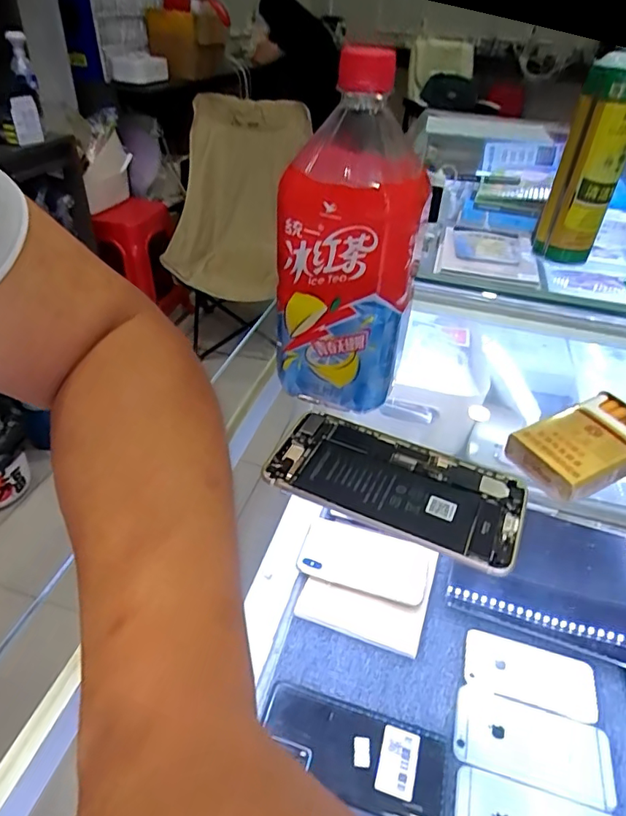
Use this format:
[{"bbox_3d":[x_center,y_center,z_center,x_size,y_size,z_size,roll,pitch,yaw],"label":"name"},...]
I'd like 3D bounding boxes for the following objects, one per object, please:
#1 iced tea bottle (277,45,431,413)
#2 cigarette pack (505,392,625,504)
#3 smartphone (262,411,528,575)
[{"bbox_3d":[0.021,-0.104,0.350,0.088,0.196,0.098,1,38,-4],"label":"iced tea bottle"},{"bbox_3d":[0.183,0.024,0.348,0.092,0.027,0.057,-17,43,-24],"label":"cigarette pack"},{"bbox_3d":[0.051,0.046,0.330,0.154,0.007,0.079,18,41,18],"label":"smartphone"}]

